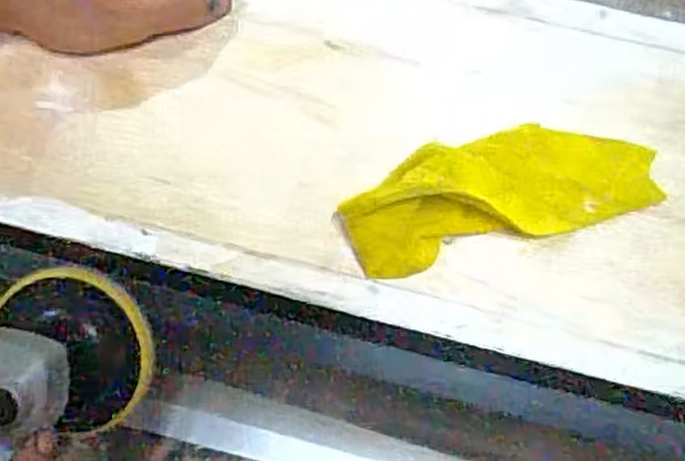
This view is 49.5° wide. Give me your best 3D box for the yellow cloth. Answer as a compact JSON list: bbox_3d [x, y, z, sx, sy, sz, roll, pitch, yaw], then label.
[{"bbox_3d":[0.081,-0.022,0.381,0.163,0.039,0.058,-13,70,-16],"label":"yellow cloth"}]

